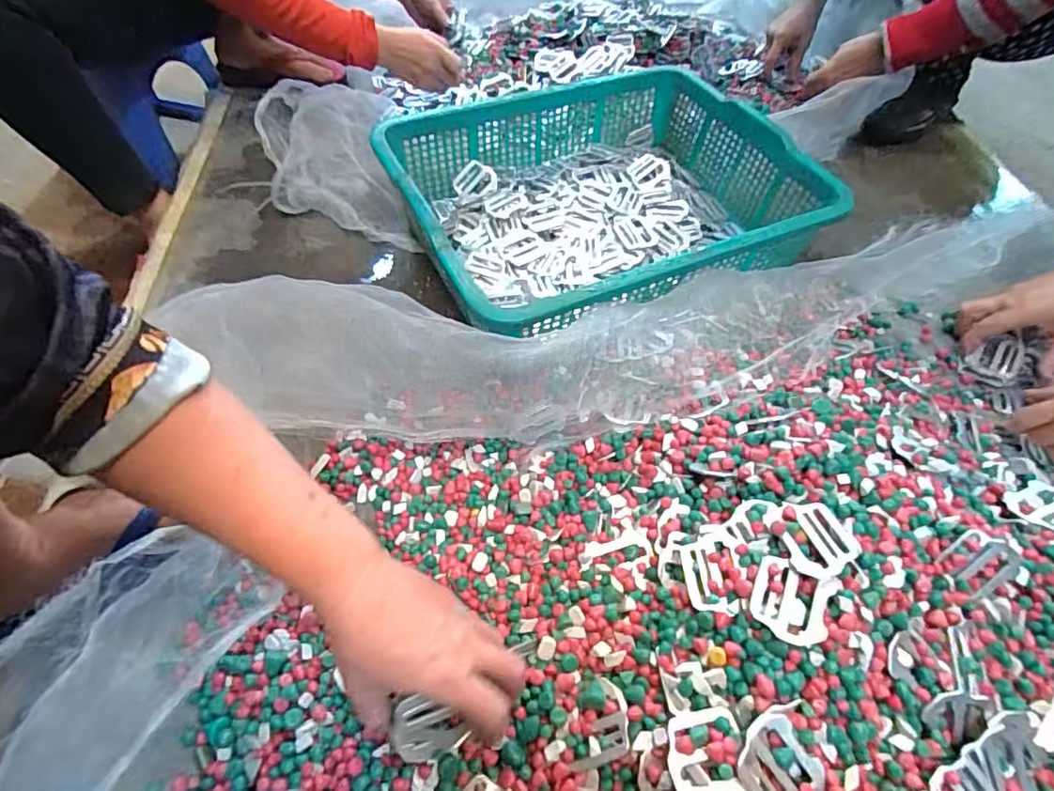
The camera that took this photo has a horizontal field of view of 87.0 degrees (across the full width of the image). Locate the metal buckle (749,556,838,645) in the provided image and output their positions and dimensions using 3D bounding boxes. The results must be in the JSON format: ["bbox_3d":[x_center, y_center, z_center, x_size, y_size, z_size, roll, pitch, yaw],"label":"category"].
[{"bbox_3d":[0.182,0.142,0.384,0.048,0.007,0.051,17,64,27],"label":"metal buckle"}]

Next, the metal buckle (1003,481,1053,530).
[{"bbox_3d":[0.445,0.094,0.472,0.061,0.005,0.047,-15,39,-11],"label":"metal buckle"}]

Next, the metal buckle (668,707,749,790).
[{"bbox_3d":[0.112,0.226,0.348,0.046,0.006,0.052,-1,54,-2],"label":"metal buckle"}]

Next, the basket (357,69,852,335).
[{"bbox_3d":[0.093,-0.249,0.702,0.481,0.120,0.381,-22,57,-17],"label":"basket"}]

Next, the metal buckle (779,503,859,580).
[{"bbox_3d":[0.209,0.103,0.399,0.047,0.010,0.054,-6,54,-6],"label":"metal buckle"}]

